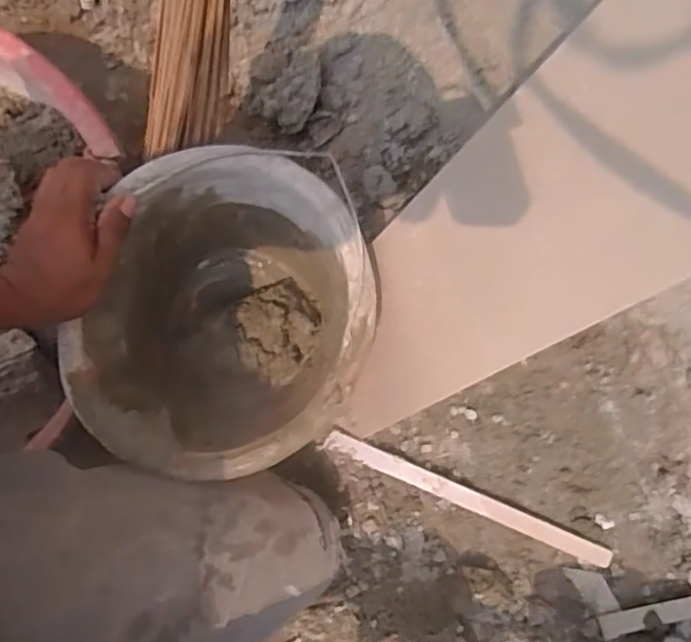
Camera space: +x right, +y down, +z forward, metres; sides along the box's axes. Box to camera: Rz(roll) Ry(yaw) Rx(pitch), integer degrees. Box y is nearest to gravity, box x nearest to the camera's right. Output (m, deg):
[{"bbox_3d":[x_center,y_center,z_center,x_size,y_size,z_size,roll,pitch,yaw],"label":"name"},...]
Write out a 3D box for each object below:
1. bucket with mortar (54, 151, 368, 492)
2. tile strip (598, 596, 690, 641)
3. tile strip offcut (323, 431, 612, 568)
[{"bbox_3d":[-0.099,0.005,0.575,0.237,0.172,0.251,0,78,1],"label":"bucket with mortar"},{"bbox_3d":[0.303,0.272,0.602,0.127,0.007,0.021,-20,50,10],"label":"tile strip"},{"bbox_3d":[0.119,0.176,0.641,0.294,0.006,0.018,23,80,6],"label":"tile strip offcut"}]

